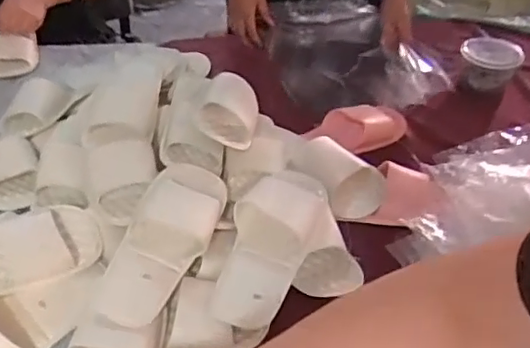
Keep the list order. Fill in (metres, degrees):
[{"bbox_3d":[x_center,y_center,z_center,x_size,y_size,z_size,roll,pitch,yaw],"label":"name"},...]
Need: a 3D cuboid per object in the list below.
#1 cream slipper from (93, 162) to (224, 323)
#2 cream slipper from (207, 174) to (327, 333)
[{"bbox_3d":[-0.128,0.083,0.764,0.097,0.057,0.239,17,59,18],"label":"cream slipper"},{"bbox_3d":[0.007,0.083,0.785,0.097,0.074,0.252,15,58,17],"label":"cream slipper"}]

